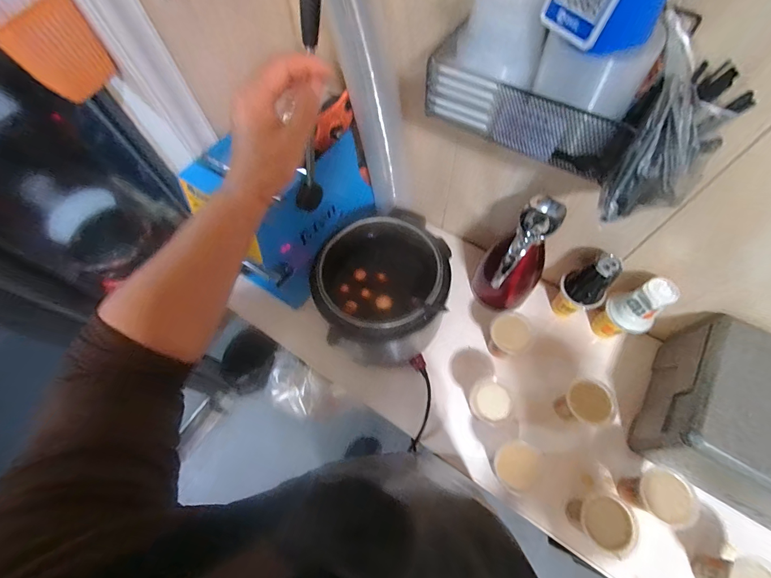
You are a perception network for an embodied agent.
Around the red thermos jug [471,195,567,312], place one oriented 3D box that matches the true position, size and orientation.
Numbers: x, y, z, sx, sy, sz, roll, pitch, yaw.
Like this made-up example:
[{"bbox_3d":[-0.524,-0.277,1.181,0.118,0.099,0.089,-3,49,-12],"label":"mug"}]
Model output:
[{"bbox_3d":[0.275,-0.059,0.751,0.125,0.264,0.110,-7,64,-1],"label":"red thermos jug"}]

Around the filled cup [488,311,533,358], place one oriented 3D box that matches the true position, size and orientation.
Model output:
[{"bbox_3d":[0.267,0.103,0.772,0.082,0.078,0.076,-1,64,2],"label":"filled cup"}]

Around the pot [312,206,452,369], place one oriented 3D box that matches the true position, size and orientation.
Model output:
[{"bbox_3d":[-0.008,0.017,0.755,0.251,0.223,0.245,-4,64,0],"label":"pot"}]

